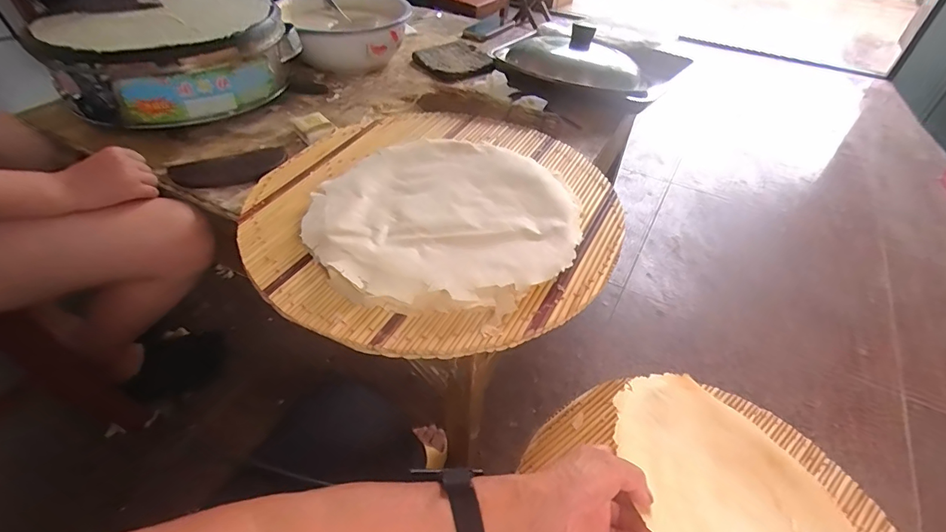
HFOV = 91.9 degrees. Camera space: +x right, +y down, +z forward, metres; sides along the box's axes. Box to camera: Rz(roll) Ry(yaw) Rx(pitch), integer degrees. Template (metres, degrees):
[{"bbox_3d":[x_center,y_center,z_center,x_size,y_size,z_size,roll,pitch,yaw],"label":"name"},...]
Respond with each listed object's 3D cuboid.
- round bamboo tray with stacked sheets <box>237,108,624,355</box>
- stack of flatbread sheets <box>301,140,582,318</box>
[{"bbox_3d":[-0.073,-0.113,0.692,0.568,0.036,0.544,-2,40,2],"label":"round bamboo tray with stacked sheets"},{"bbox_3d":[-0.045,-0.081,0.636,0.357,0.018,0.367,0,41,3],"label":"stack of flatbread sheets"}]

